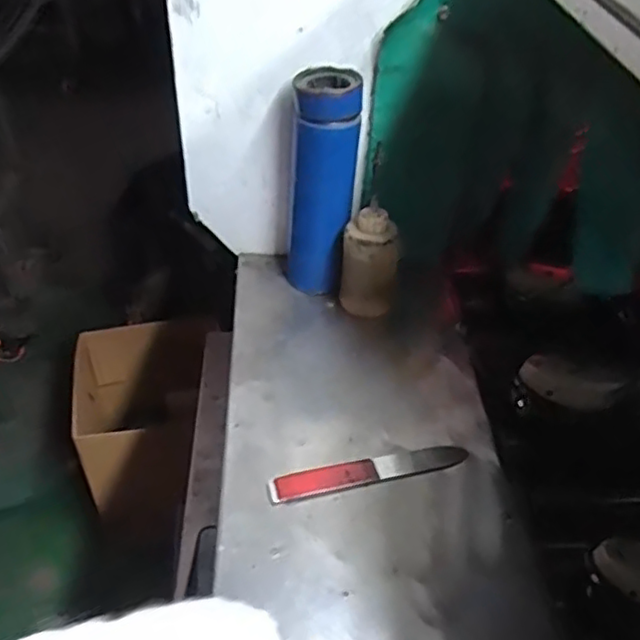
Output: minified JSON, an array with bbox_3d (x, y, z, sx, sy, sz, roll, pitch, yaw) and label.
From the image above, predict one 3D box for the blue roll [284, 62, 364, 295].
[{"bbox_3d":[0.002,-0.133,0.668,0.072,0.215,0.064,3,42,4],"label":"blue roll"}]

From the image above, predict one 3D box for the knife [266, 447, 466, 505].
[{"bbox_3d":[0.041,0.123,0.539,0.164,0.007,0.025,-9,42,-11],"label":"knife"}]

